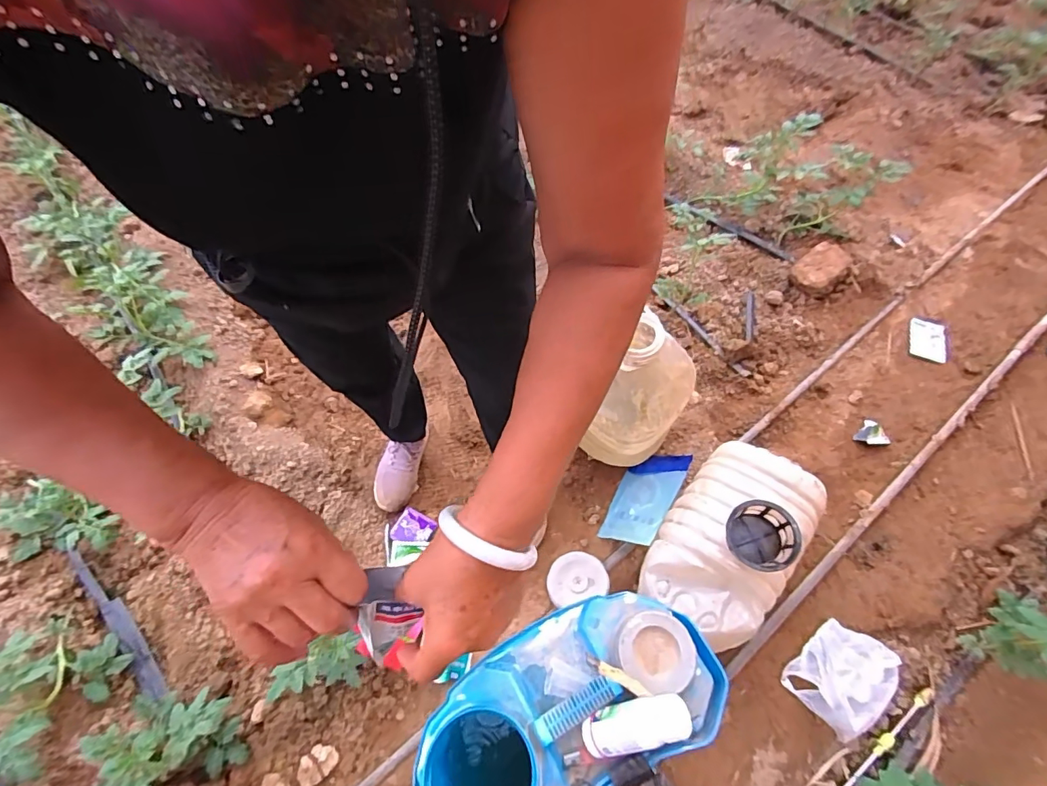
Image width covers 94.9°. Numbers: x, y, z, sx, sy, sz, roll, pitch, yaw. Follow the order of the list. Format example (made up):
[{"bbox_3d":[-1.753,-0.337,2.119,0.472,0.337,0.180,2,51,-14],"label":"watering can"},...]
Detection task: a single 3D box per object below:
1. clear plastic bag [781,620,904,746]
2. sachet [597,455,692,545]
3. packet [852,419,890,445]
[{"bbox_3d":[0.624,0.544,0.928,0.160,0.075,0.195,39,68,18],"label":"clear plastic bag"},{"bbox_3d":[0.273,0.237,1.096,0.155,0.013,0.225,1,54,48],"label":"sachet"},{"bbox_3d":[0.868,0.098,1.199,0.071,0.036,0.073,15,65,6],"label":"packet"}]

